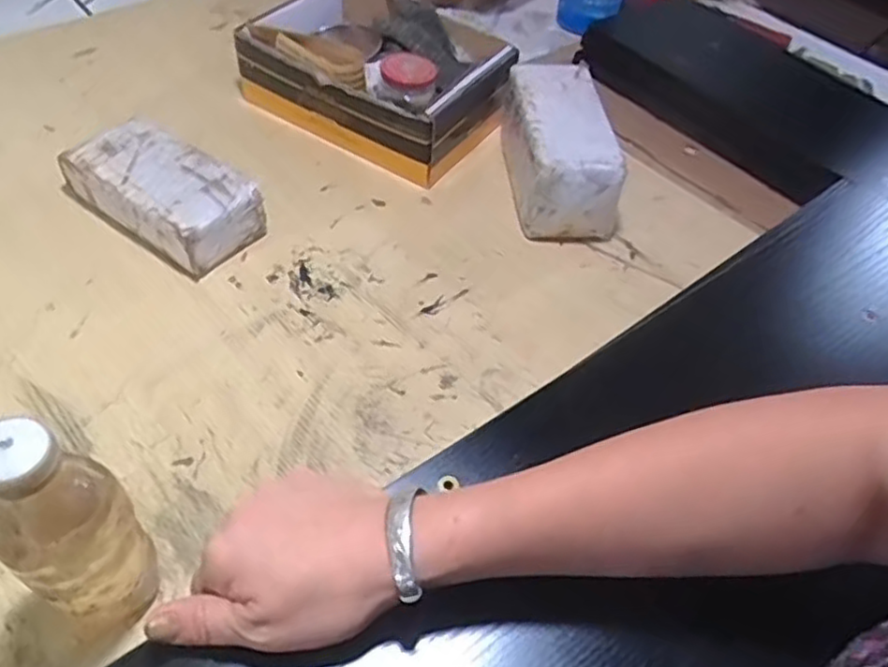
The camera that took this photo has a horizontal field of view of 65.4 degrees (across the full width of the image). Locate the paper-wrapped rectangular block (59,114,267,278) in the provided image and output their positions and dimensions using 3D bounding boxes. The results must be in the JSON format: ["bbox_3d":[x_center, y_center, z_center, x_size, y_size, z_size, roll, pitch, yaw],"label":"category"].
[{"bbox_3d":[-0.304,-0.154,0.752,0.216,0.066,0.112,30,53,20],"label":"paper-wrapped rectangular block"}]

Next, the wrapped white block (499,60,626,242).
[{"bbox_3d":[0.135,-0.219,0.822,0.104,0.108,0.220,-2,49,-7],"label":"wrapped white block"}]

